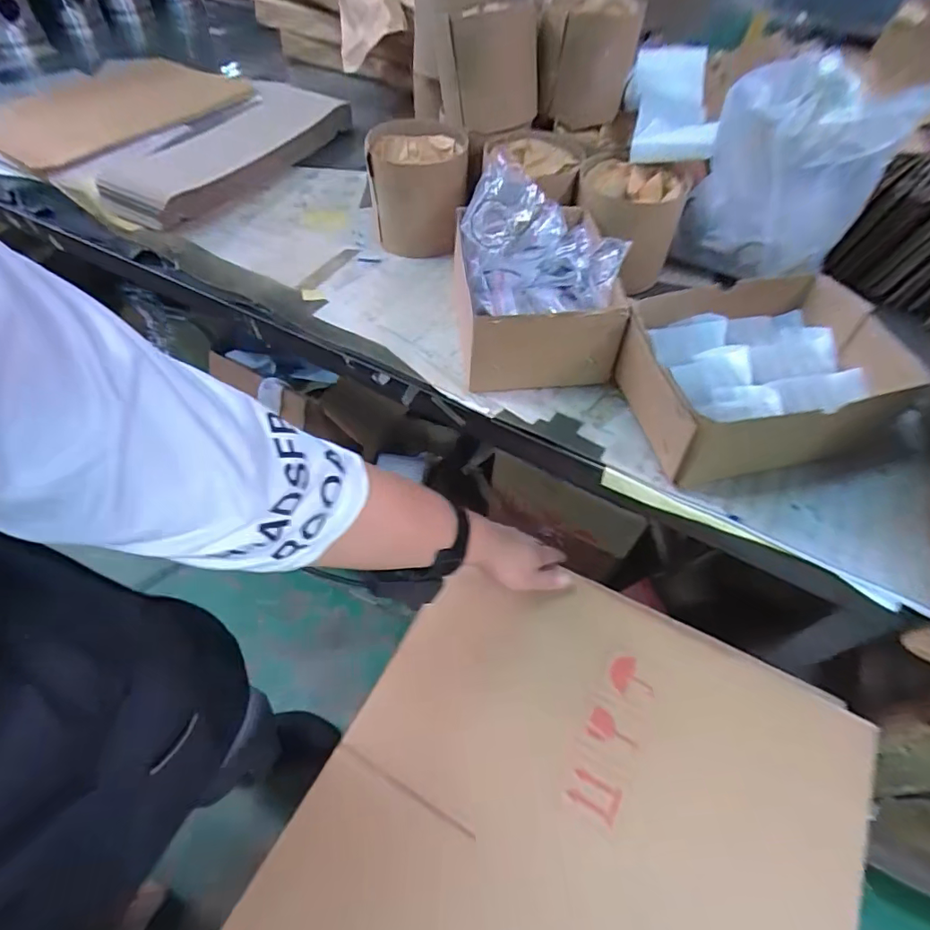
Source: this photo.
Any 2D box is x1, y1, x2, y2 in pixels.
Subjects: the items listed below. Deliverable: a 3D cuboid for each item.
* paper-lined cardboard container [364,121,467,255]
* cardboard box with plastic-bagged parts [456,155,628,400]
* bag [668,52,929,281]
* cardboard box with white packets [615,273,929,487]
[{"bbox_3d":[-0.060,-0.353,0.675,0.123,0.117,0.124,-8,55,-10],"label":"paper-lined cardboard container"},{"bbox_3d":[0.072,-0.193,0.540,0.151,0.117,0.198,-1,54,-5],"label":"cardboard box with plastic-bagged parts"},{"bbox_3d":[0.344,-0.306,0.560,0.172,0.196,0.068,13,55,5],"label":"bag"},{"bbox_3d":[0.264,-0.084,0.476,0.223,0.081,0.160,-7,55,-9],"label":"cardboard box with white packets"}]

